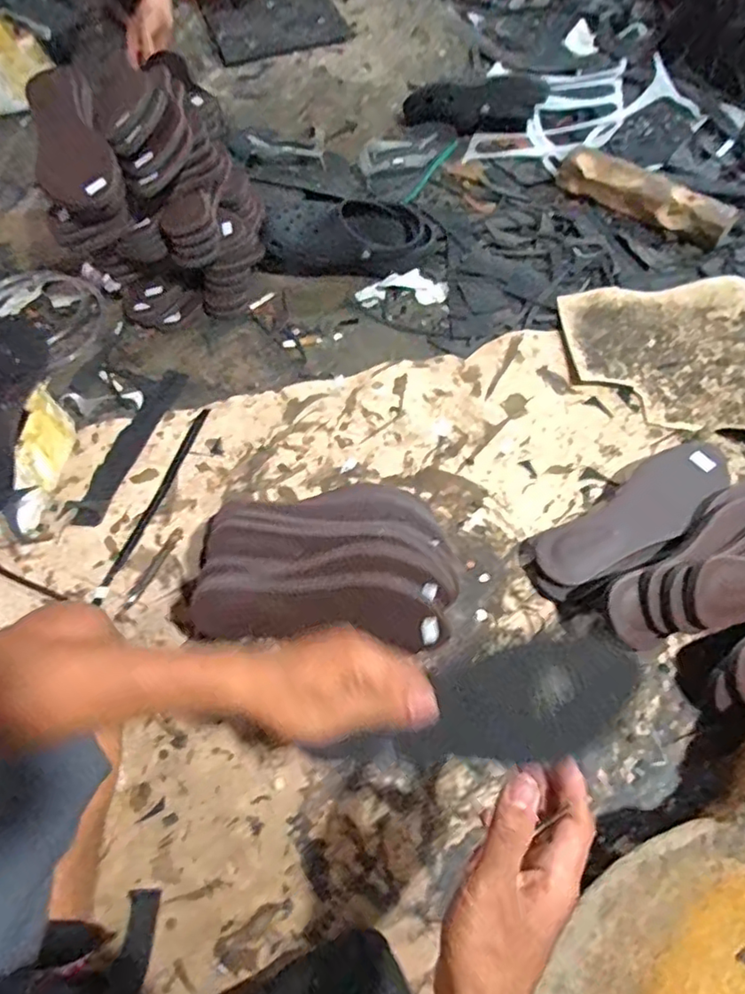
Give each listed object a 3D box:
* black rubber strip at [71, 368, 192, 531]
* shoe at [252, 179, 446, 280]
[{"bbox_3d":[-0.316,-0.074,0.768,0.045,0.007,0.250,14,64,11],"label":"black rubber strip"},{"bbox_3d":[-0.034,-0.393,0.869,0.274,0.101,0.095,-2,62,3],"label":"shoe"}]

